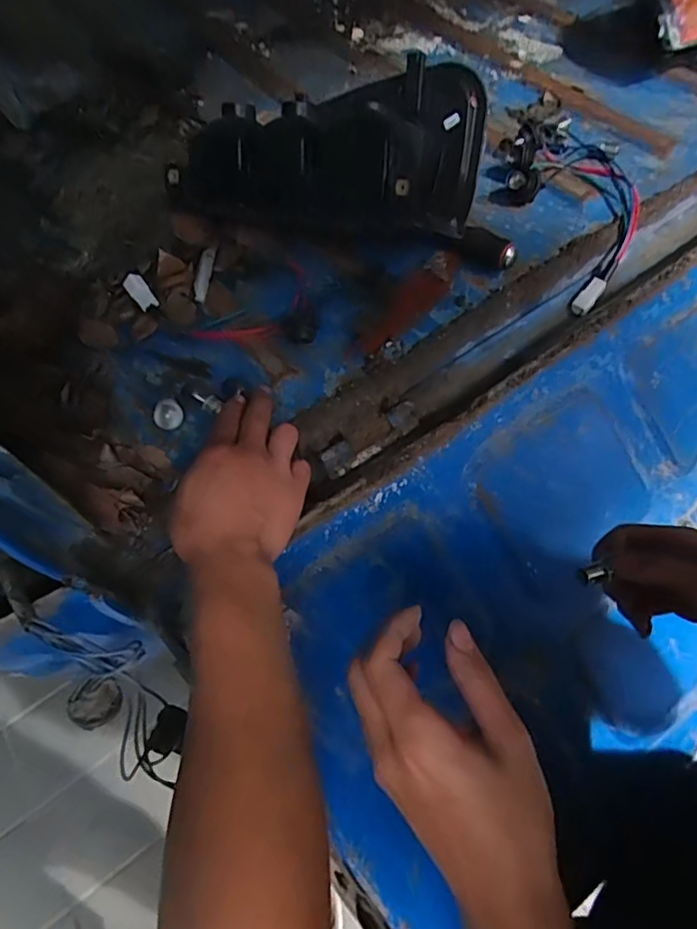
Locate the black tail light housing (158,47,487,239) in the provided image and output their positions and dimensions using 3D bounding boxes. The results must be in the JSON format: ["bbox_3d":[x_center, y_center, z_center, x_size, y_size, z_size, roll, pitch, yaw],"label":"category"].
[{"bbox_3d":[-0.014,-0.320,0.594,0.297,0.099,0.198,18,64,14],"label":"black tail light housing"}]

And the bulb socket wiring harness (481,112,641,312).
[{"bbox_3d":[0.243,-0.289,0.627,0.143,0.065,0.239,-22,62,-9],"label":"bulb socket wiring harness"}]

